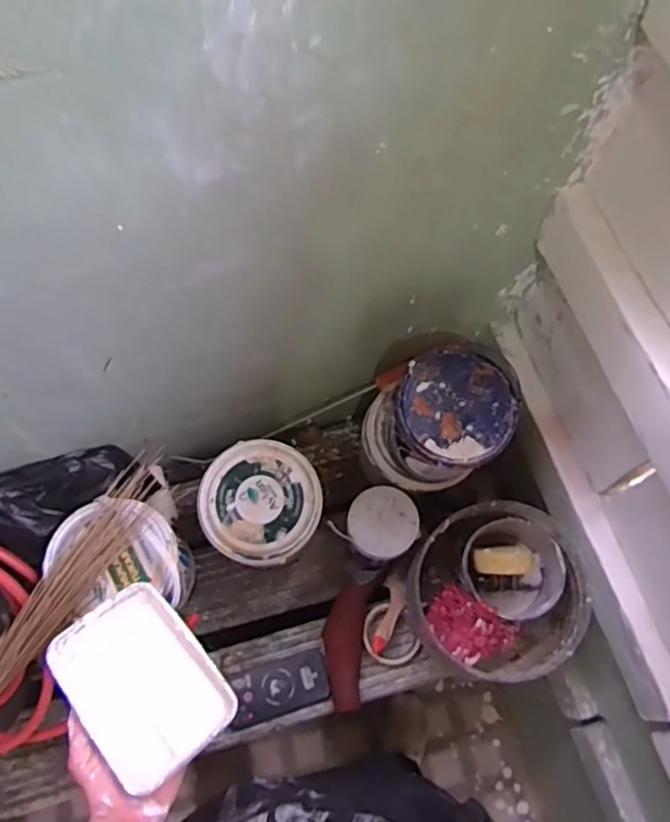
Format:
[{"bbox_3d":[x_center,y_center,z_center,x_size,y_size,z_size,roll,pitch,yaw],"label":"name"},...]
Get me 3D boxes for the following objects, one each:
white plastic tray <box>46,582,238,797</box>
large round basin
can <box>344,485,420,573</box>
[{"bbox_3d":[-0.178,0.250,0.578,0.109,0.049,0.164,-41,72,-17],"label":"white plastic tray"},{"bbox_3d":[0.236,0.277,0.941,0.234,0.190,0.234,0,65,-1],"label":"large round basin"},{"bbox_3d":[0.071,0.194,0.993,0.104,0.142,0.101,0,65,-1],"label":"can"}]

